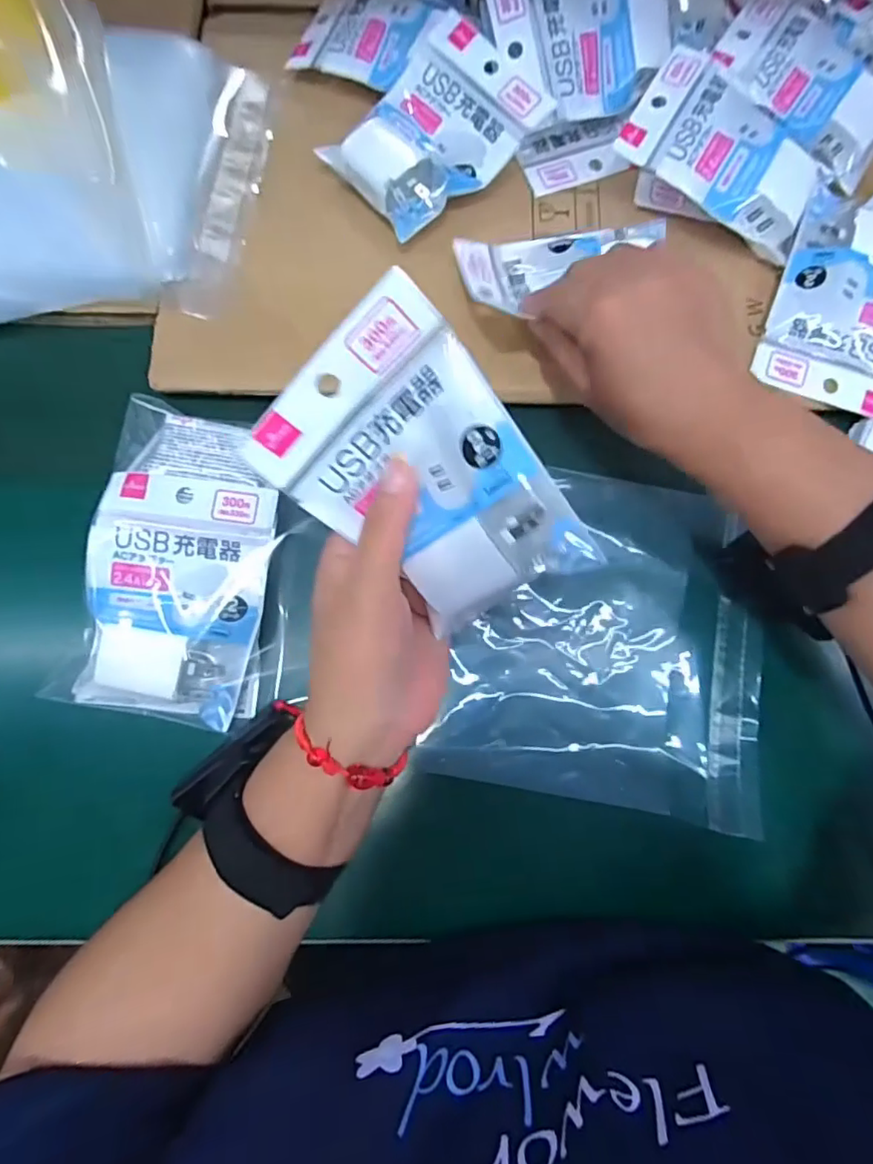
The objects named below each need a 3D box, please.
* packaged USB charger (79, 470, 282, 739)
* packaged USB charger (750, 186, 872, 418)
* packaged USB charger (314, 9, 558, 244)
[{"bbox_3d":[-0.147,0.009,0.328,0.096,0.030,0.130,11,78,1],"label":"packaged USB charger"},{"bbox_3d":[0.264,-0.178,0.363,0.091,0.031,0.131,19,79,3],"label":"packaged USB charger"},{"bbox_3d":[-0.002,-0.295,0.382,0.128,0.036,0.095,-42,82,-9],"label":"packaged USB charger"}]

